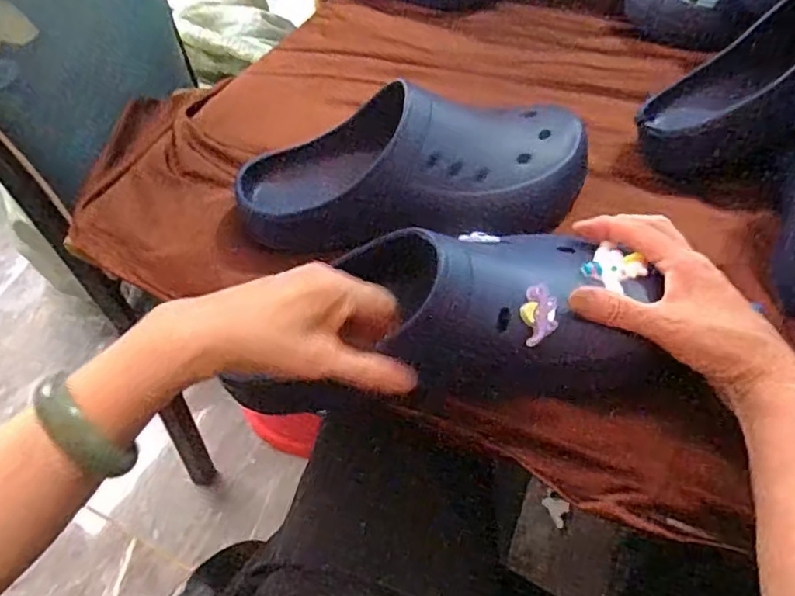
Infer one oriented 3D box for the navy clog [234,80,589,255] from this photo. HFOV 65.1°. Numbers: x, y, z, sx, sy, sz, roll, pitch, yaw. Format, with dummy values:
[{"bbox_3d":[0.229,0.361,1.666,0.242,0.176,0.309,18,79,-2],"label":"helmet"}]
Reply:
[{"bbox_3d":[0.013,-0.103,0.502,0.289,0.092,0.111,-7,51,-2],"label":"navy clog"}]

